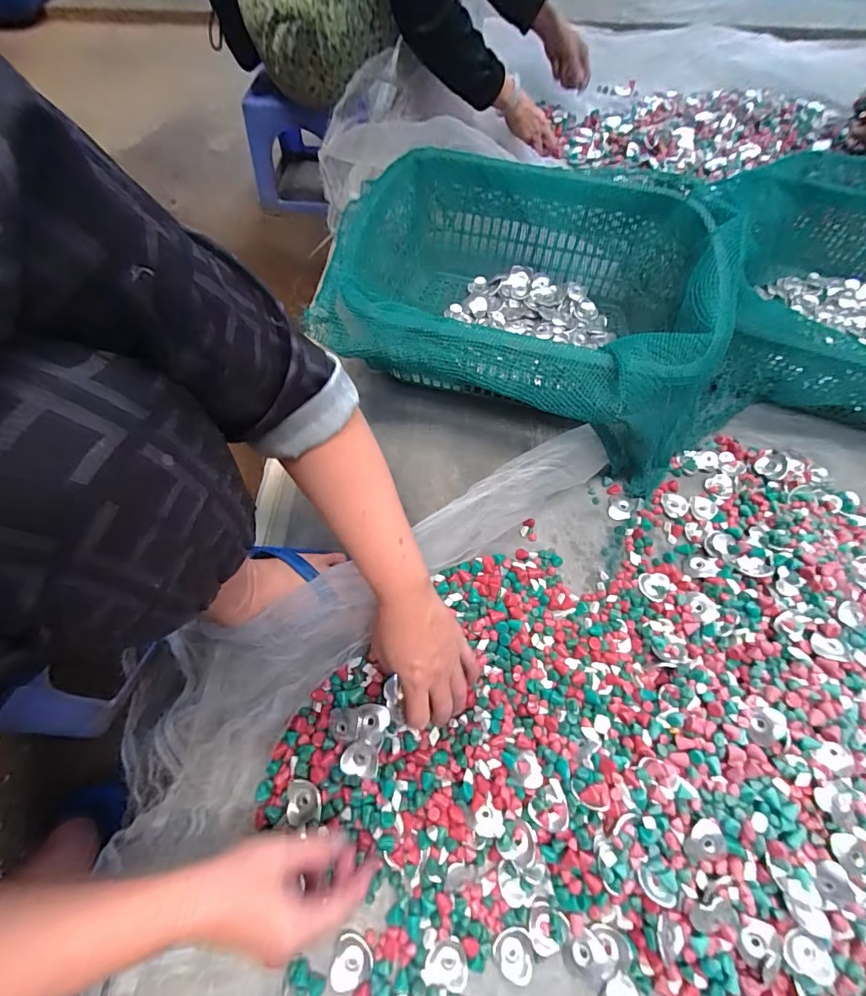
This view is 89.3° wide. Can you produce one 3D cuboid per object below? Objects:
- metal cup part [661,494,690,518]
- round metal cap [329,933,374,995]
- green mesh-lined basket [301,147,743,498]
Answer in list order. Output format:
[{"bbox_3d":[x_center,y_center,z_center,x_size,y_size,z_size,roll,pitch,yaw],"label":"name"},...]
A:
[{"bbox_3d":[0.316,0.009,0.572,0.034,0.004,0.033,-3,66,-3],"label":"metal cup part"},{"bbox_3d":[-0.071,0.410,0.384,0.034,0.009,0.037,5,66,1],"label":"round metal cap"},{"bbox_3d":[0.133,-0.274,0.602,0.486,0.158,0.379,19,67,7],"label":"green mesh-lined basket"}]

